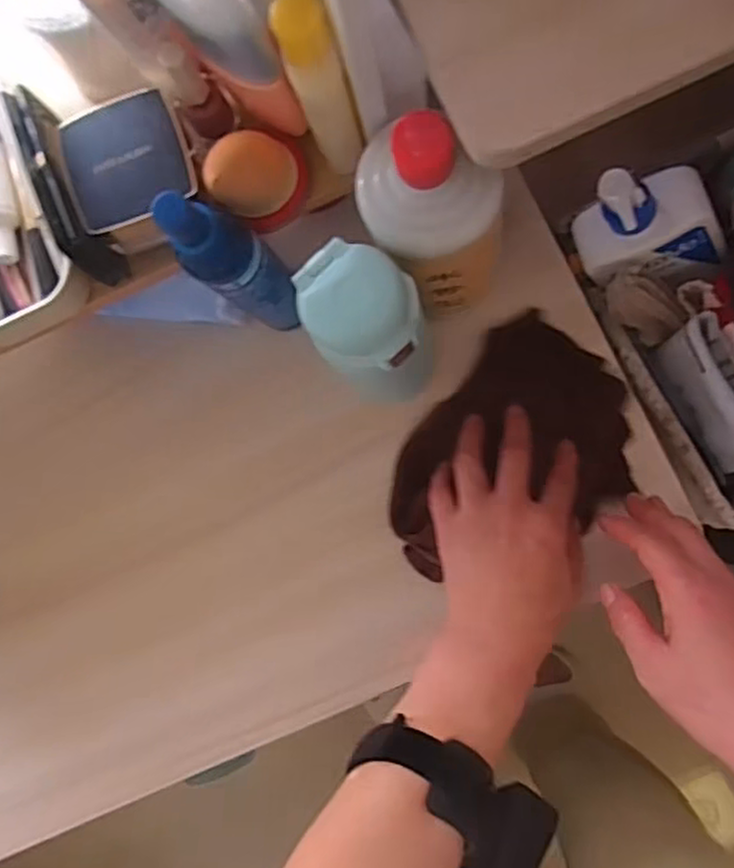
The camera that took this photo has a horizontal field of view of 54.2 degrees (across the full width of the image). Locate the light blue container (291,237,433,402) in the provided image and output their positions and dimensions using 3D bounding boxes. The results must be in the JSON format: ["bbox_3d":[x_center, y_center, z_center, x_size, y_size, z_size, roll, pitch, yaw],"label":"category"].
[{"bbox_3d":[0.003,-0.056,0.431,0.065,0.185,0.062,36,89,8],"label":"light blue container"}]

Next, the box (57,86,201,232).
[{"bbox_3d":[-0.132,-0.151,0.396,0.068,0.016,0.062,-17,83,4],"label":"box"}]

